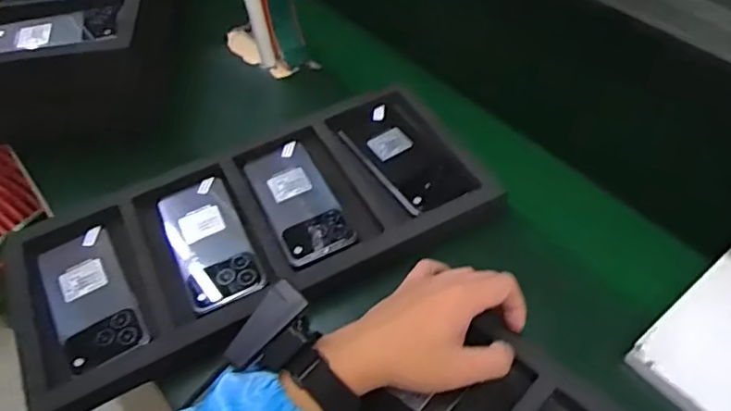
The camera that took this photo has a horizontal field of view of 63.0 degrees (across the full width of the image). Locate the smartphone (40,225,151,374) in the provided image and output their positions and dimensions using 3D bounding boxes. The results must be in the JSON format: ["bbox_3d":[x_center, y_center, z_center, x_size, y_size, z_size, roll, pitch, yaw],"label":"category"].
[{"bbox_3d":[-0.269,0.091,0.585,0.071,0.009,0.164,-30,54,-14],"label":"smartphone"}]

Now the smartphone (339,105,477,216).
[{"bbox_3d":[0.041,-0.051,0.645,0.072,0.006,0.161,-32,55,-13],"label":"smartphone"}]

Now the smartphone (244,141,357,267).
[{"bbox_3d":[-0.072,-0.006,0.636,0.070,0.005,0.159,-21,55,-15],"label":"smartphone"}]

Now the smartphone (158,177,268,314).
[{"bbox_3d":[-0.159,0.037,0.612,0.072,0.011,0.162,-24,53,-11],"label":"smartphone"}]

